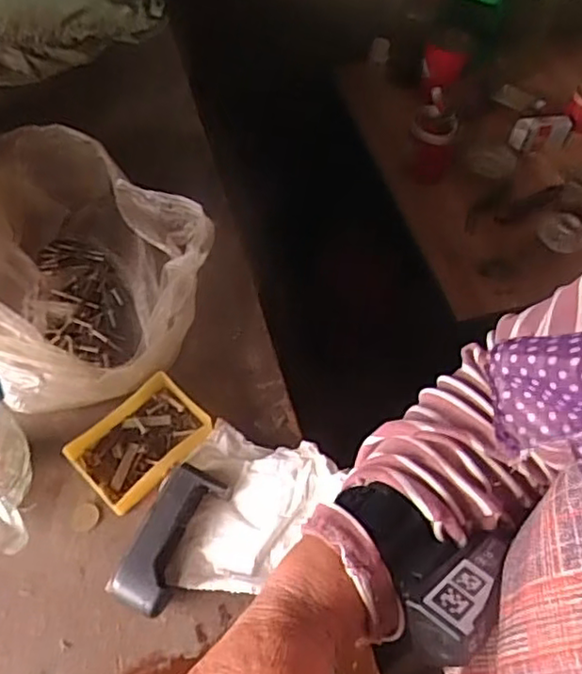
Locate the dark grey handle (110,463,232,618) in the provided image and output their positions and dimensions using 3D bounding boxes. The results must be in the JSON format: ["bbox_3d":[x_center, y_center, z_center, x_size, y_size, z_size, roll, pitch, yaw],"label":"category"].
[{"bbox_3d":[-0.086,0.136,0.434,0.046,0.038,0.095,24,60,11],"label":"dark grey handle"}]

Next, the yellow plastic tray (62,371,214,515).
[{"bbox_3d":[-0.113,0.077,0.477,0.068,0.018,0.094,39,64,19],"label":"yellow plastic tray"}]

